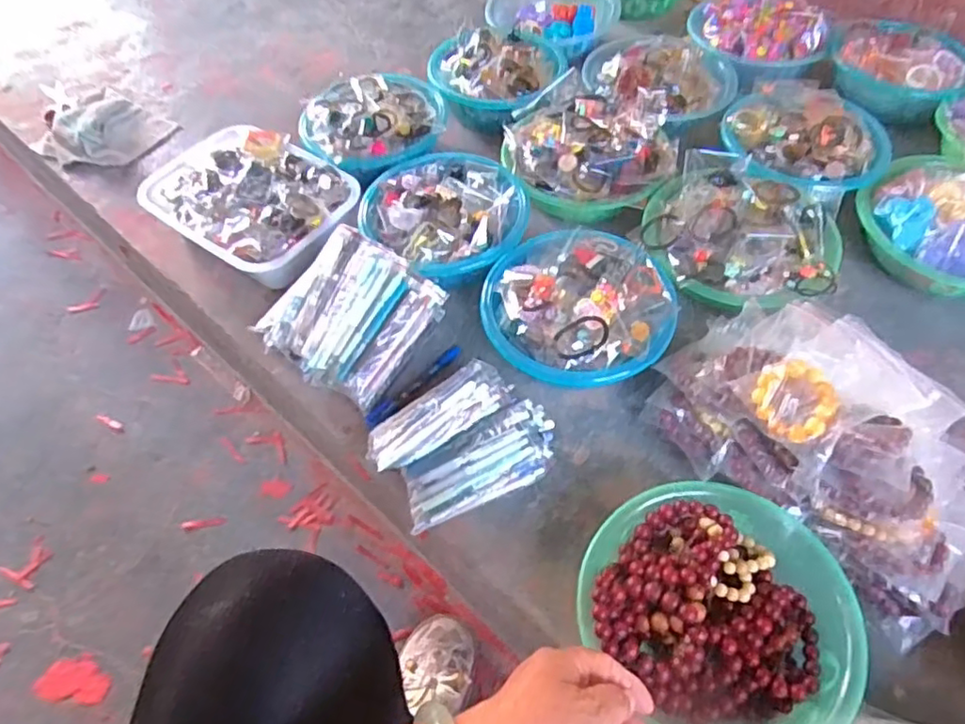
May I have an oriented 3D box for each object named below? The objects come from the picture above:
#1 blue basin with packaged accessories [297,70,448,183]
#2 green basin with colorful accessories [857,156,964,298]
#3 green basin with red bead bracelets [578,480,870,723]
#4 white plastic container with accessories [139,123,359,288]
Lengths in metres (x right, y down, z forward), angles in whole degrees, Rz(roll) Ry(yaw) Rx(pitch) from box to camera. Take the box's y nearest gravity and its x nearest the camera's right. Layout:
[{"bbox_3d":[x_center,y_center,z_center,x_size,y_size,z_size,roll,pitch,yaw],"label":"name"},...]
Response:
[{"bbox_3d":[-0.165,-0.357,0.975,0.218,0.088,0.194,-24,58,-16],"label":"blue basin with packaged accessories"},{"bbox_3d":[0.607,-0.168,0.823,0.229,0.098,0.190,27,59,19],"label":"green basin with colorful accessories"},{"bbox_3d":[0.217,0.229,0.580,0.226,0.071,0.234,0,54,1],"label":"green basin with red bead bracelets"},{"bbox_3d":[-0.326,-0.224,0.906,0.294,0.077,0.206,32,61,21],"label":"white plastic container with accessories"}]

